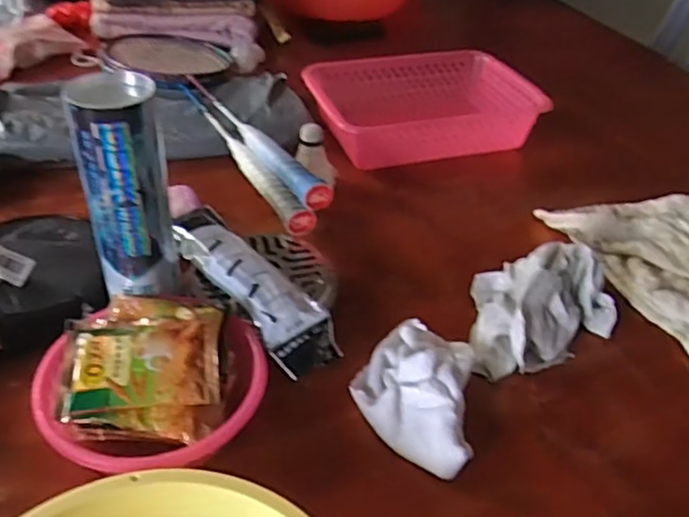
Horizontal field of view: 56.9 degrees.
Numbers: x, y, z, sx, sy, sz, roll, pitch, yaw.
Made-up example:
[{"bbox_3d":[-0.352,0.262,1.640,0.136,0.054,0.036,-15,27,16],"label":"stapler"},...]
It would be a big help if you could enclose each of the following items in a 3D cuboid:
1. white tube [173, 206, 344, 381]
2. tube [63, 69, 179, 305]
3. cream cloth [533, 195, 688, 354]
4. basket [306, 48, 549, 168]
[{"bbox_3d":[-0.087,0.023,0.585,0.059,0.025,0.228,-25,46,-29],"label":"white tube"},{"bbox_3d":[-0.178,-0.046,0.530,0.065,0.199,0.058,-11,41,-16],"label":"tube"},{"bbox_3d":[0.364,-0.008,0.697,0.194,0.029,0.238,-19,44,-24],"label":"cream cloth"},{"bbox_3d":[0.106,-0.215,0.909,0.303,0.071,0.208,-8,40,-13],"label":"basket"}]

